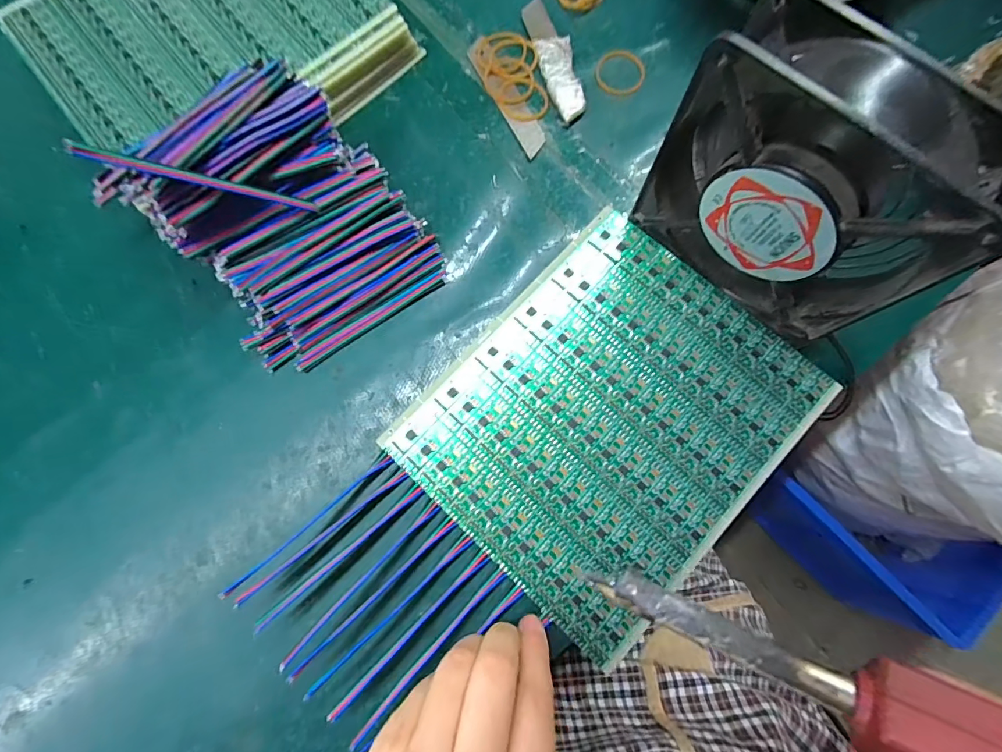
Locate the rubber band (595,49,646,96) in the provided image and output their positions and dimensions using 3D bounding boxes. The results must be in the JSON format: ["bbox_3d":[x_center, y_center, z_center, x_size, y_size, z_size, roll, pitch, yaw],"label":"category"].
[{"bbox_3d":[0.078,-0.200,0.291,0.032,0.004,0.034,0,78,1],"label":"rubber band"}]

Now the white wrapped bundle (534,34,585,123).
[{"bbox_3d":[0.039,-0.195,0.288,0.022,0.008,0.064,-12,78,-1],"label":"white wrapped bundle"}]

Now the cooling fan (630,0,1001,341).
[{"bbox_3d":[0.131,-0.081,0.202,0.118,0.118,0.041,42,82,9],"label":"cooling fan"}]

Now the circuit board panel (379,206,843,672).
[{"bbox_3d":[0.059,0.020,0.242,0.159,0.005,0.191,43,82,9],"label":"circuit board panel"}]

